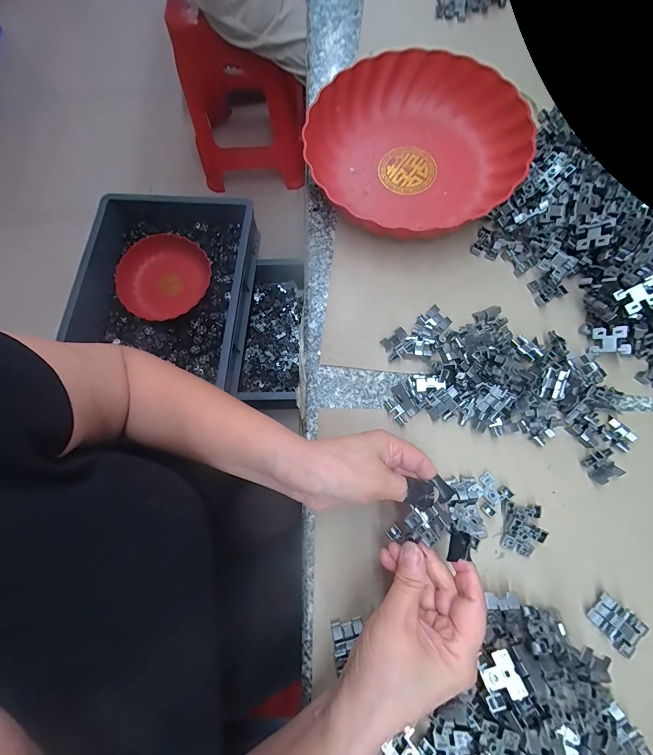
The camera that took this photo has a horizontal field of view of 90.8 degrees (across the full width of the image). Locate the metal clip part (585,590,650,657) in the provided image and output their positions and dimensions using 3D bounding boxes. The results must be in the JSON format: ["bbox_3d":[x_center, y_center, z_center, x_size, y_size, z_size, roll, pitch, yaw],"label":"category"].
[{"bbox_3d":[0.254,0.216,0.282,0.031,0.011,0.039,-44,80,-9],"label":"metal clip part"}]

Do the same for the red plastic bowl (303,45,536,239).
[{"bbox_3d":[0.099,-0.268,0.381,0.246,0.055,0.246,-26,77,-6],"label":"red plastic bowl"}]

